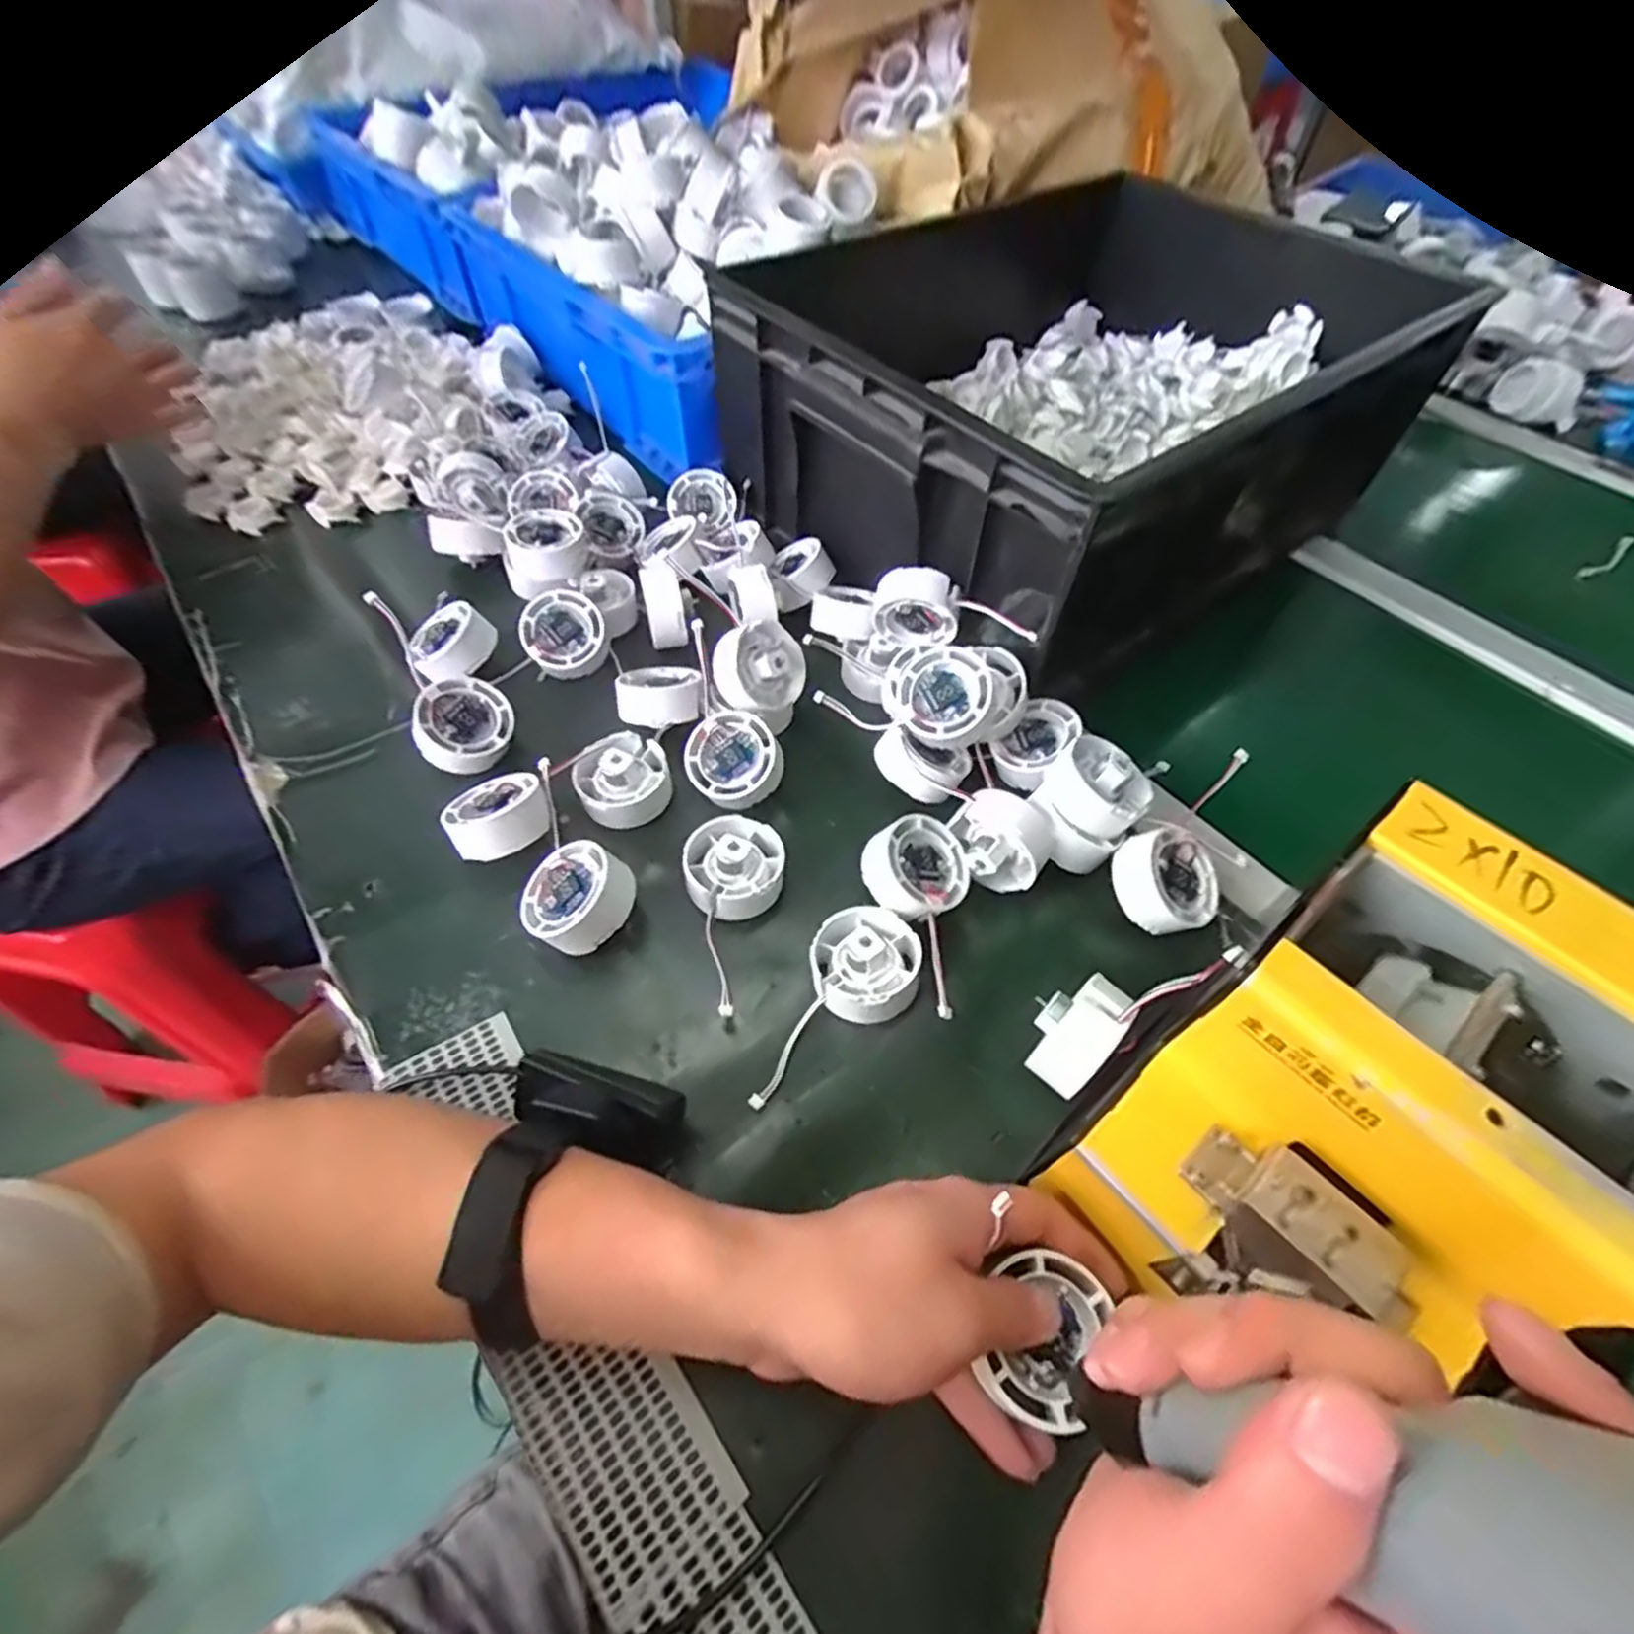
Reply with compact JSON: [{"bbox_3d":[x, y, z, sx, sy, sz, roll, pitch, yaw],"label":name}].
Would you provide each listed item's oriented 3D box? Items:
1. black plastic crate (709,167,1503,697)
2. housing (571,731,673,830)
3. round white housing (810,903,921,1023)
[{"bbox_3d":[0.202,-0.326,0.574,0.470,0.168,0.348,-31,61,-22],"label":"black plastic crate"},{"bbox_3d":[-0.116,-0.024,0.445,0.053,0.032,0.050,1,54,-1],"label":"housing"},{"bbox_3d":[0.025,0.070,0.371,0.052,0.023,0.056,1,54,-1],"label":"round white housing"}]

